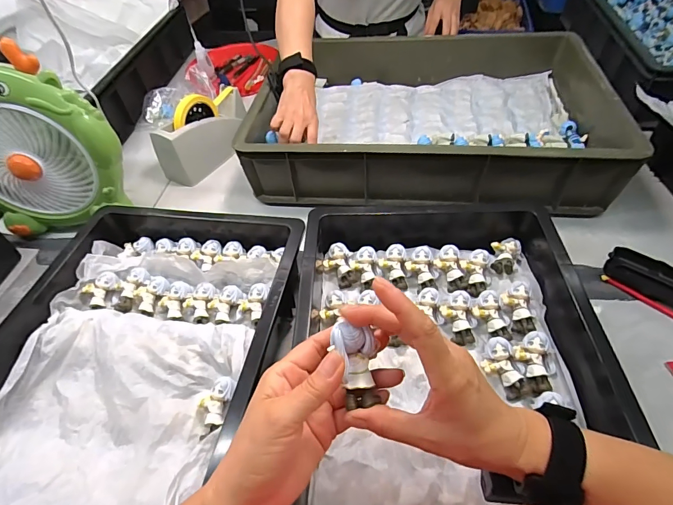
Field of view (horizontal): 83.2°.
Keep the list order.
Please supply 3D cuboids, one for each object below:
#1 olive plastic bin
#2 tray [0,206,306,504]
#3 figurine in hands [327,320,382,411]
[{"bbox_3d":[0.154,-0.256,0.684,0.567,0.113,0.406,2,50,7],"label":"olive plastic bin"},{"bbox_3d":[-0.229,0.119,0.405,0.302,0.076,0.453,7,51,11],"label":"tray"},{"bbox_3d":[0.017,0.078,0.275,0.030,0.029,0.061,-11,92,-5],"label":"figurine in hands"}]

